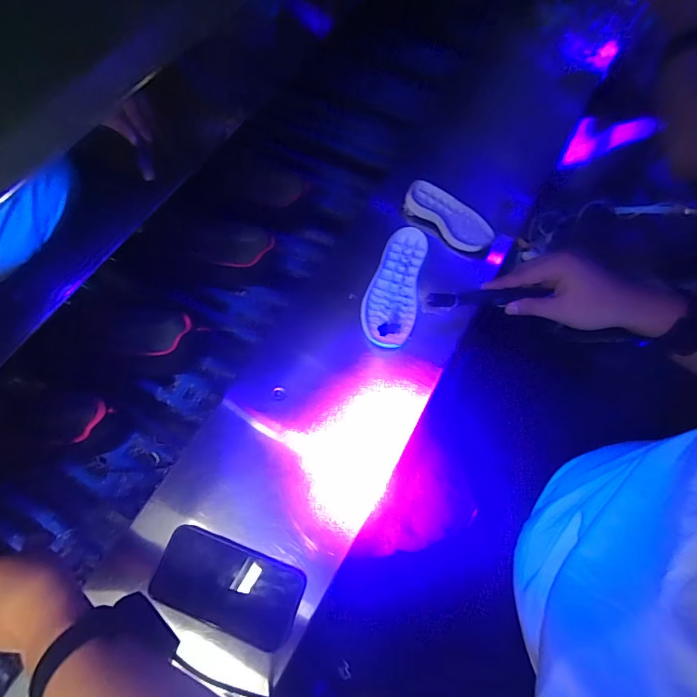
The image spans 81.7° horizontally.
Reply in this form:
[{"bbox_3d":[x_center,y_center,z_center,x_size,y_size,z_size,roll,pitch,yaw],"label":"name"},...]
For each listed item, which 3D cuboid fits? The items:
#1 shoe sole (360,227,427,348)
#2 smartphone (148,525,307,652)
[{"bbox_3d":[0.071,-0.095,0.599,0.075,0.030,0.195,15,74,6],"label":"shoe sole"},{"bbox_3d":[-0.133,0.262,0.447,0.158,0.011,0.082,21,65,3],"label":"smartphone"}]

